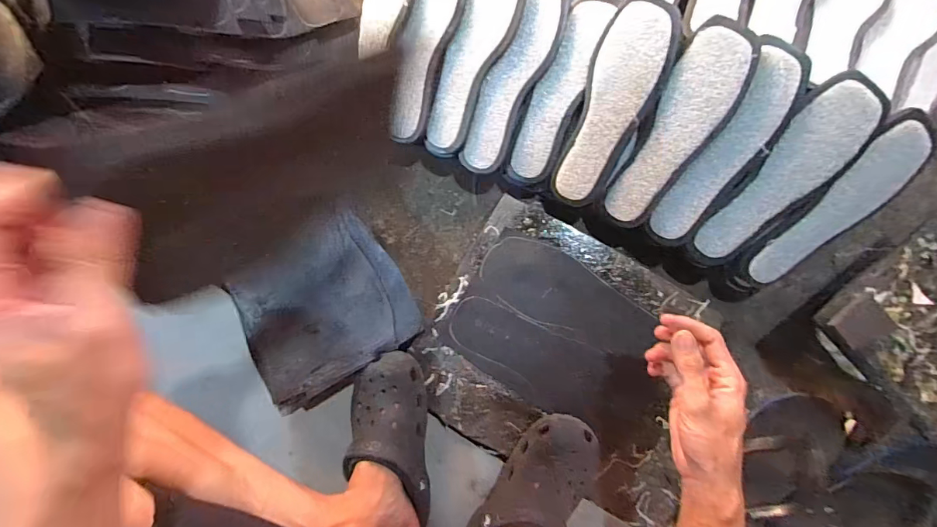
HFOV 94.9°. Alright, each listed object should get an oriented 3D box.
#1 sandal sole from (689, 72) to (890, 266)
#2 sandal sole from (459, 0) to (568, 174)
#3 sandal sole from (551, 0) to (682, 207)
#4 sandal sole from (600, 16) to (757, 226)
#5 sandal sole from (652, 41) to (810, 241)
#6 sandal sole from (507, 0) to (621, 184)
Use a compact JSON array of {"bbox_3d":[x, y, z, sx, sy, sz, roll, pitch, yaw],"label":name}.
[{"bbox_3d":[0.374,-0.100,0.520,0.076,0.026,0.250,35,117,3],"label":"sandal sole"},{"bbox_3d":[0.055,-0.235,0.567,0.066,0.011,0.236,27,106,3],"label":"sandal sole"},{"bbox_3d":[0.176,-0.191,0.535,0.083,0.029,0.245,20,111,2],"label":"sandal sole"},{"bbox_3d":[0.250,-0.155,0.518,0.079,0.023,0.243,26,115,3],"label":"sandal sole"},{"bbox_3d":[0.308,-0.132,0.518,0.066,0.025,0.247,28,116,3],"label":"sandal sole"},{"bbox_3d":[0.115,-0.220,0.559,0.066,0.024,0.236,23,107,2],"label":"sandal sole"}]

